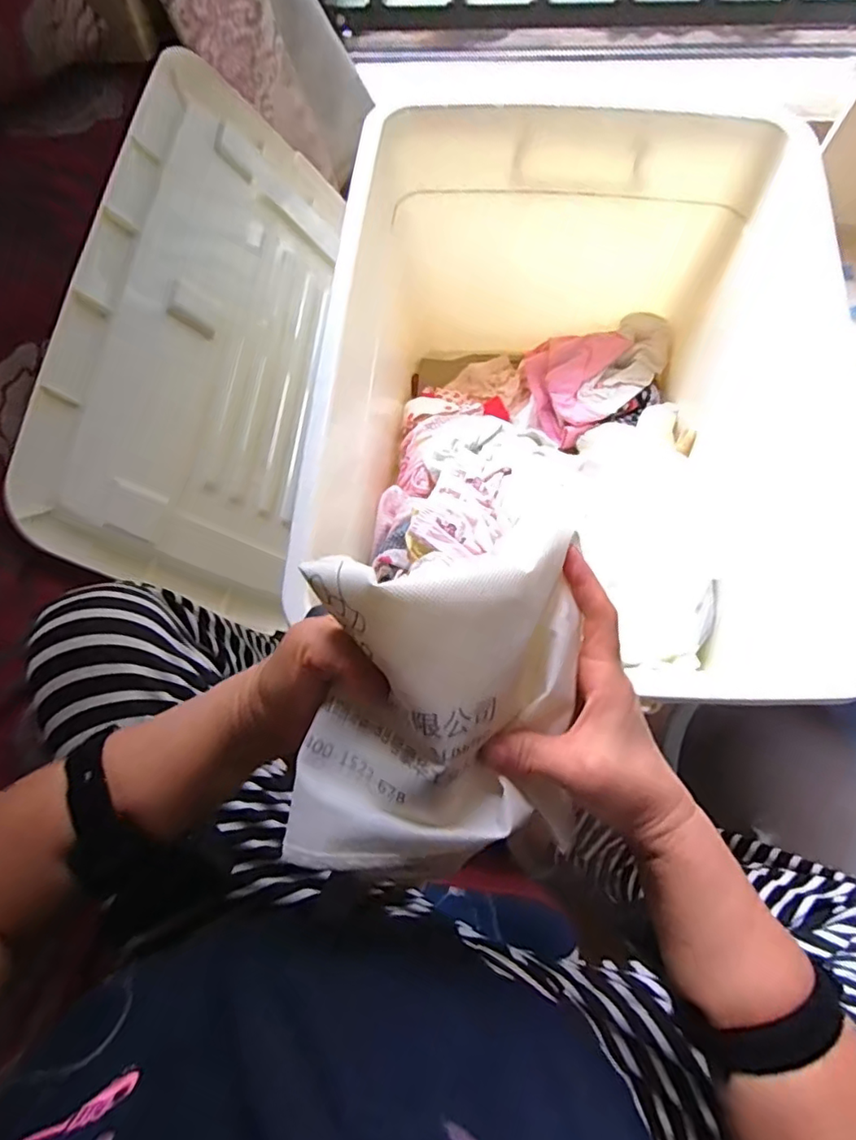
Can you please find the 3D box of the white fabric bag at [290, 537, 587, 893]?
[{"bbox_3d":[0.005,0.070,0.278,0.162,0.093,0.144,-10,72,-2],"label":"white fabric bag"}]

